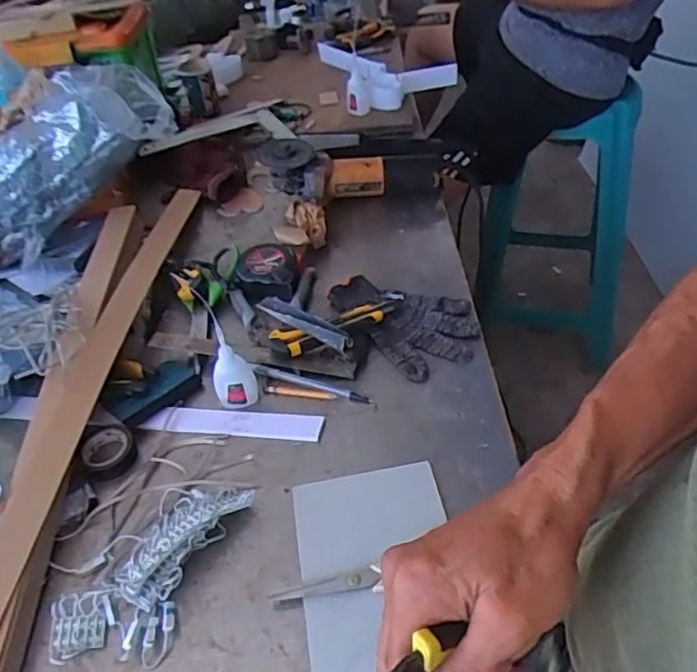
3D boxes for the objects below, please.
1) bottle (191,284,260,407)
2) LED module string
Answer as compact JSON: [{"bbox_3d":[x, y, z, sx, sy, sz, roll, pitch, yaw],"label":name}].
[{"bbox_3d":[-0.129,0.018,0.659,0.041,0.144,0.032,-5,43,2],"label":"bottle"},{"bbox_3d":[-0.168,0.199,0.551,0.093,0.032,0.194,21,50,26],"label":"LED module string"}]

